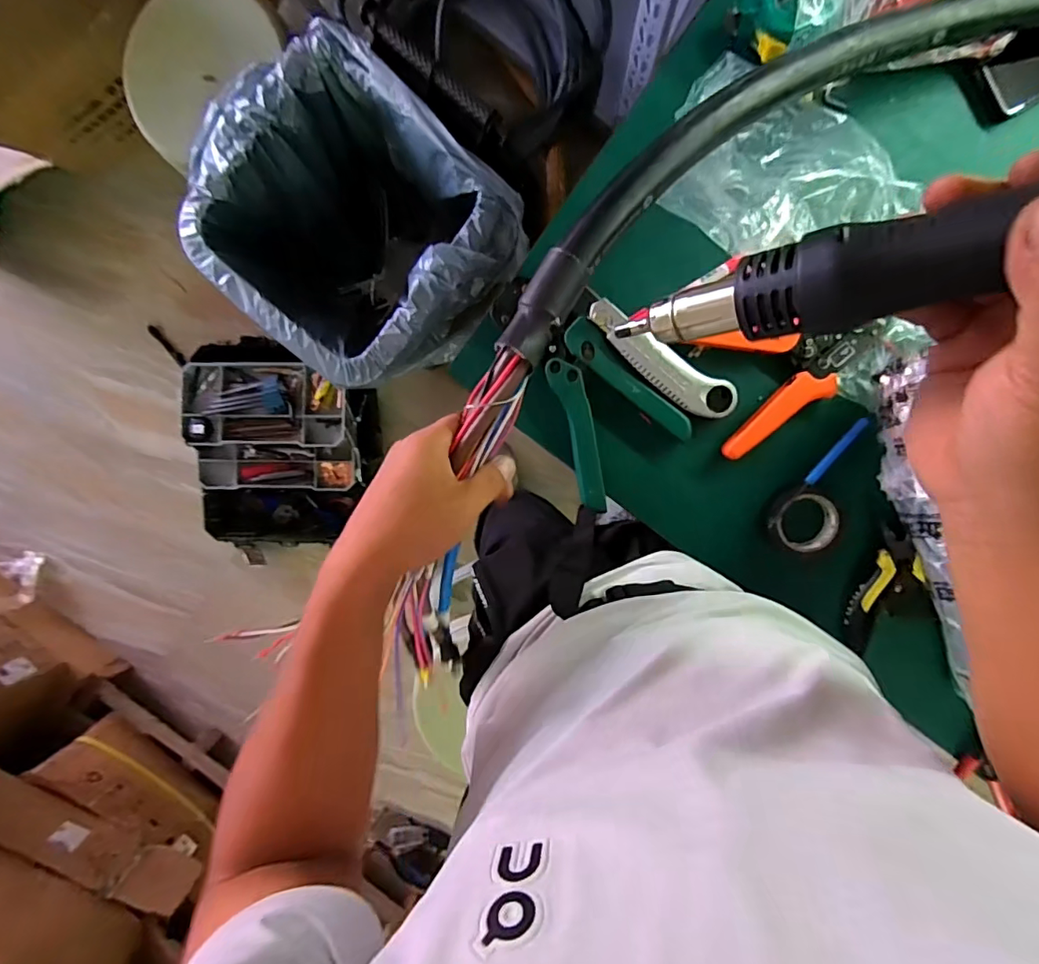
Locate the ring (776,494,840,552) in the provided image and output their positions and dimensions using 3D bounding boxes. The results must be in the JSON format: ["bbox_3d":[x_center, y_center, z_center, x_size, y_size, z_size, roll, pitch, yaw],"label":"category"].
[{"bbox_3d":[0.260,0.037,0.477,0.051,0.018,0.051,1,97,4],"label":"ring"}]

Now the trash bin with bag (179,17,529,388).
[{"bbox_3d":[-0.269,-0.430,0.981,0.447,0.447,0.388,43,98,-2],"label":"trash bin with bag"}]

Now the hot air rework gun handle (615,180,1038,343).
[{"bbox_3d":[0.153,-0.081,0.188,0.238,0.029,0.034,-1,99,42],"label":"hot air rework gun handle"}]

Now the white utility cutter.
[{"bbox_3d":[0.123,-0.105,0.460,0.149,0.010,0.036,34,98,-1],"label":"white utility cutter"}]

